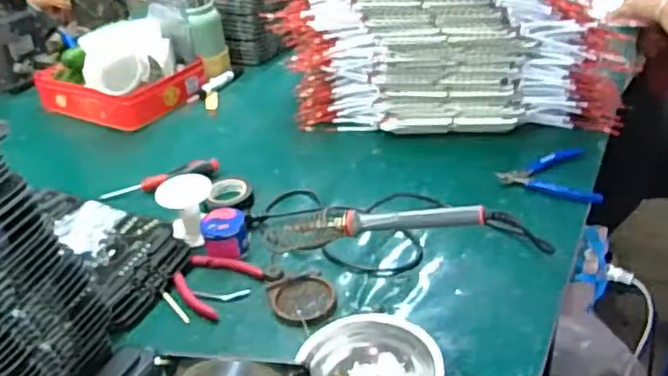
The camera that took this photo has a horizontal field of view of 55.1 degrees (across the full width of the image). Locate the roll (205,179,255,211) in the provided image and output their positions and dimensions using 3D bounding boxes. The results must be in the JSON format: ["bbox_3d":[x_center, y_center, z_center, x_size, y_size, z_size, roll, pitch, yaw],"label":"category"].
[{"bbox_3d":[-0.137,0.008,0.856,0.058,0.019,0.058,-3,33,2],"label":"roll"}]

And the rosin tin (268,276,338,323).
[{"bbox_3d":[-0.033,0.119,0.687,0.070,0.011,0.062,-8,33,-5],"label":"rosin tin"}]

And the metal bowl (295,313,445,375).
[{"bbox_3d":[0.037,0.163,0.571,0.117,0.043,0.103,-11,33,-10],"label":"metal bowl"}]

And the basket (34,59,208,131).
[{"bbox_3d":[-0.379,-0.183,1.133,0.261,0.064,0.186,12,36,25],"label":"basket"}]

